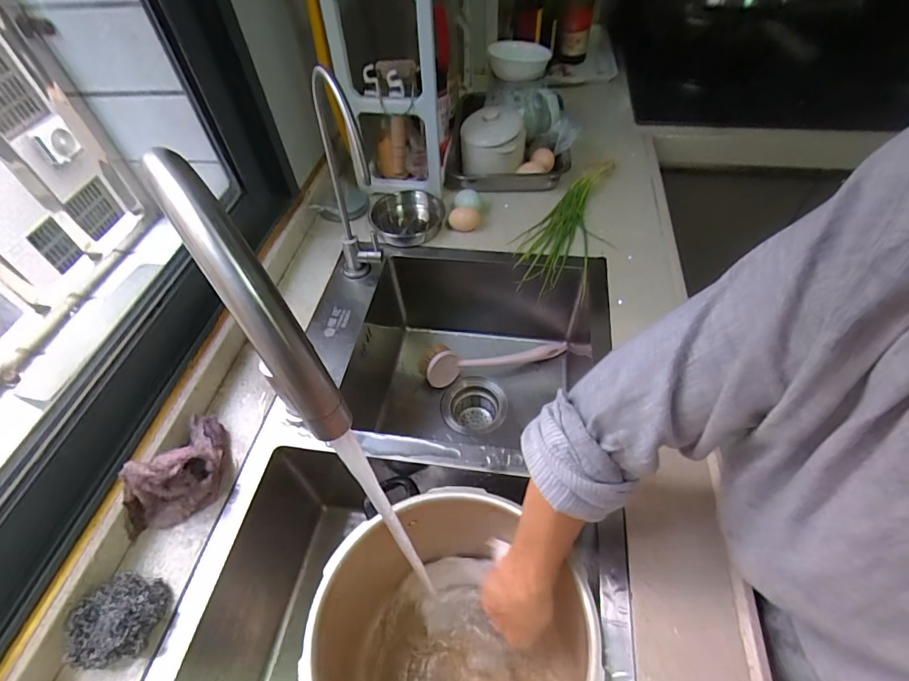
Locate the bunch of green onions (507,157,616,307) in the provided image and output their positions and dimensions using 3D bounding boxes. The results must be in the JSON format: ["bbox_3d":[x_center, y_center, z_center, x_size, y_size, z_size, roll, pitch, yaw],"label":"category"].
[{"bbox_3d":[0.192,-0.198,0.753,0.120,0.058,0.323,19,54,17],"label":"bunch of green onions"}]

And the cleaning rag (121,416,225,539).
[{"bbox_3d":[-0.280,0.133,0.467,0.064,0.074,0.131,15,52,14],"label":"cleaning rag"}]

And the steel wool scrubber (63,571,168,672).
[{"bbox_3d":[-0.298,0.248,0.403,0.064,0.031,0.070,4,51,5],"label":"steel wool scrubber"}]

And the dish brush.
[{"bbox_3d":[0.066,0.016,0.784,0.254,0.061,0.073,-12,51,-8],"label":"dish brush"}]

